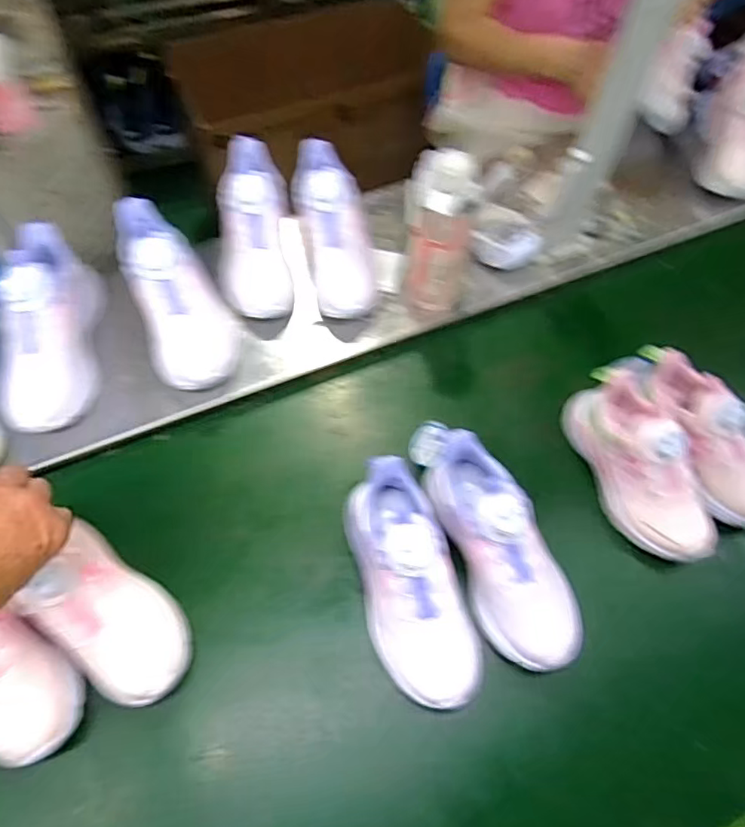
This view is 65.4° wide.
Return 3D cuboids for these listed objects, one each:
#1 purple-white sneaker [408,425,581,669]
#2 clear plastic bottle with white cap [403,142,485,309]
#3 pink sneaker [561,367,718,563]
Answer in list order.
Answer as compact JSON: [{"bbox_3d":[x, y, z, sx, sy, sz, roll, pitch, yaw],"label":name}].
[{"bbox_3d":[0.116,0.107,0.557,0.083,0.103,0.256,-19,64,-10],"label":"purple-white sneaker"},{"bbox_3d":[0.076,-0.188,0.666,0.067,0.186,0.077,8,63,4],"label":"clear plastic bottle with white cap"},{"bbox_3d":[0.281,0.049,0.593,0.084,0.103,0.200,-15,63,-8],"label":"pink sneaker"}]

